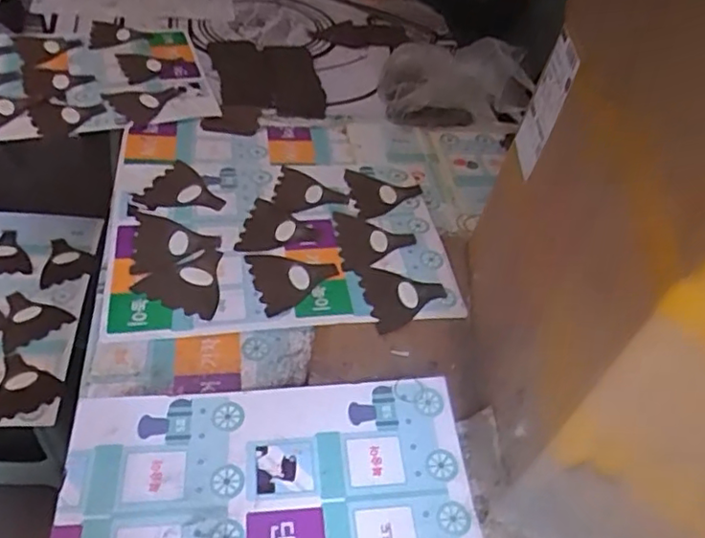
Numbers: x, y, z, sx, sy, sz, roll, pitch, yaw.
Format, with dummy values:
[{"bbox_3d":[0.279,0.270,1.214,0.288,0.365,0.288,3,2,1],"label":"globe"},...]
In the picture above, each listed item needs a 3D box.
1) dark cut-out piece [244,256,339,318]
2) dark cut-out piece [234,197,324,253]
[{"bbox_3d":[-0.085,0.013,0.897,0.123,0.008,0.123,-14,48,-15],"label":"dark cut-out piece"},{"bbox_3d":[-0.113,-0.059,0.964,0.119,0.010,0.126,13,44,3],"label":"dark cut-out piece"}]

